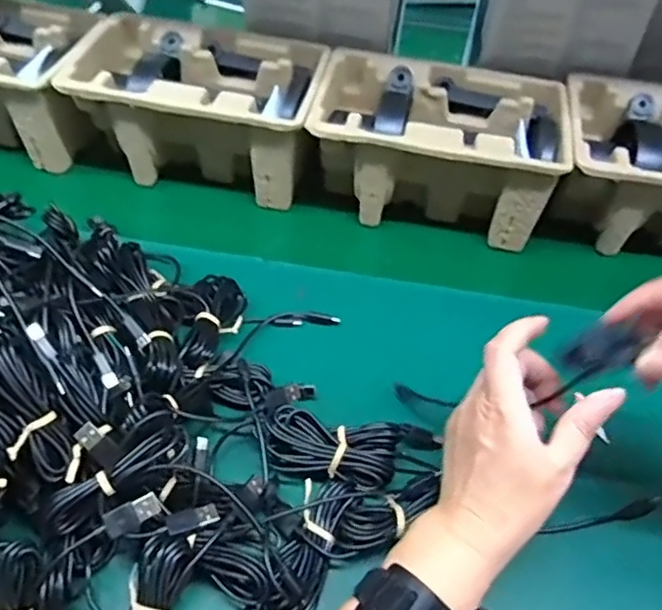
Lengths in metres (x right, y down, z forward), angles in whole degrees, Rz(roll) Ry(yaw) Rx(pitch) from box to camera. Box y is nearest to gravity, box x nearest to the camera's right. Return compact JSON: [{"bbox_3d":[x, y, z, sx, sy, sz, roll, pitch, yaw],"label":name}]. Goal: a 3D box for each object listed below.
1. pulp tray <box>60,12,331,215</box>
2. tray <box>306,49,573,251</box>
[{"bbox_3d":[-0.125,-0.188,0.623,0.227,0.102,0.143,10,49,5],"label":"pulp tray"},{"bbox_3d":[0.098,-0.143,0.606,0.215,0.111,0.146,11,49,6],"label":"tray"}]

